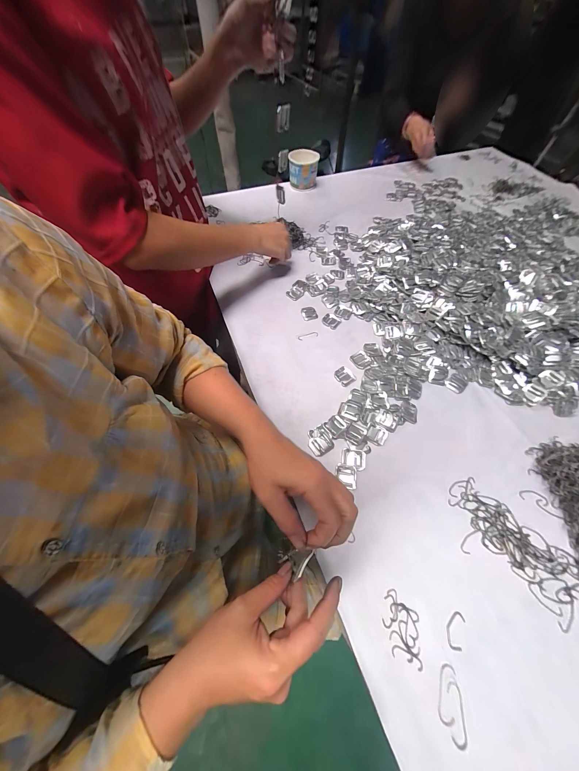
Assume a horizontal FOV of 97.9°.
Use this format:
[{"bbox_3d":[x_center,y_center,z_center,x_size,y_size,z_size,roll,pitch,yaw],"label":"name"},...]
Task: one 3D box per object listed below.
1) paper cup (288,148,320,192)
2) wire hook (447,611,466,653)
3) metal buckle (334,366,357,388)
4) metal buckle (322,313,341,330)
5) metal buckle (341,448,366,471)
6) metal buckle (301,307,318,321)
[{"bbox_3d":[0.042,-0.659,0.782,0.089,0.083,0.107,2,61,0],"label":"paper cup"},{"bbox_3d":[0.194,0.286,0.294,0.019,0.004,0.037,25,64,13],"label":"wire hook"},{"bbox_3d":[0.101,-0.017,0.462,0.032,0.005,0.036,-30,65,-15],"label":"metal buckle"},{"bbox_3d":[0.088,-0.135,0.528,0.036,0.005,0.032,31,66,16],"label":"metal buckle"},{"bbox_3d":[0.098,0.113,0.385,0.036,0.009,0.029,11,62,6],"label":"metal buckle"},{"bbox_3d":[0.042,-0.154,0.539,0.031,0.004,0.036,-20,63,-11],"label":"metal buckle"}]

